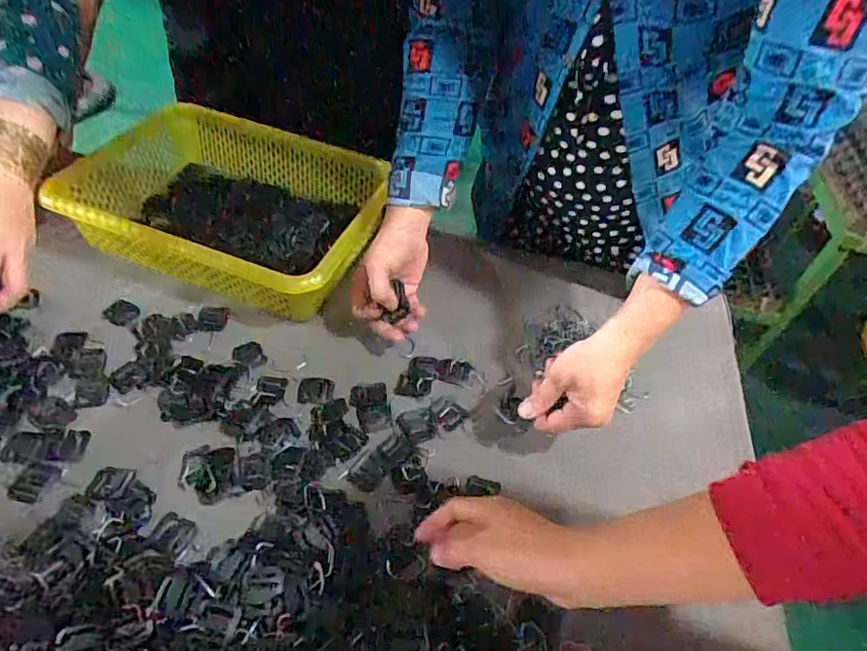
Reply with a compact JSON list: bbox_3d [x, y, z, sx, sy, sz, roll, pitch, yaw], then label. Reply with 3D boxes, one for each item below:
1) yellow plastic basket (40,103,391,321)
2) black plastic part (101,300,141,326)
[{"bbox_3d":[-0.254,-0.153,0.695,0.353,0.093,0.254,18,50,9],"label":"yellow plastic basket"},{"bbox_3d":[-0.354,-0.014,0.621,0.035,0.007,0.031,18,50,9],"label":"black plastic part"}]

